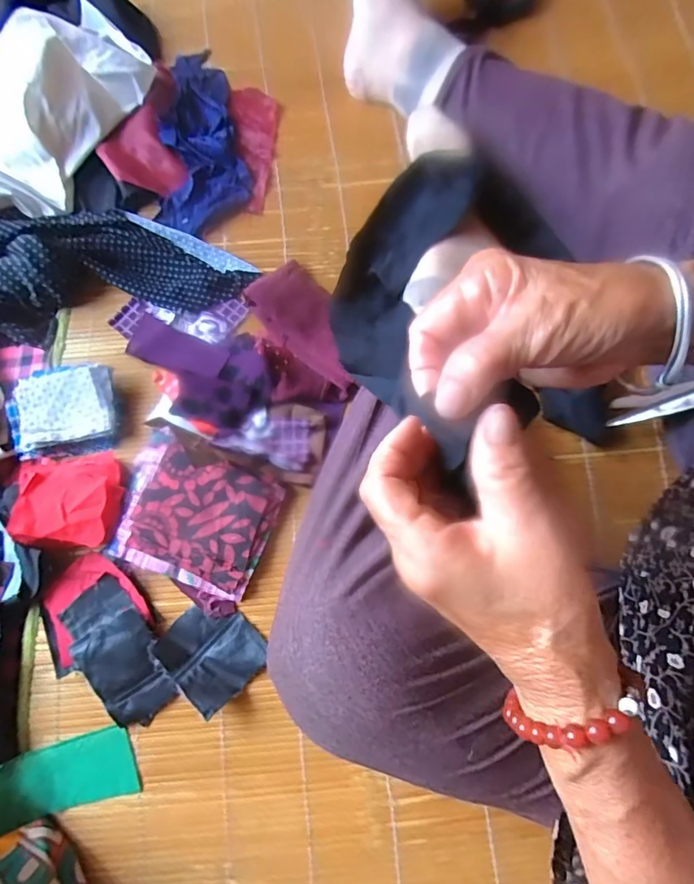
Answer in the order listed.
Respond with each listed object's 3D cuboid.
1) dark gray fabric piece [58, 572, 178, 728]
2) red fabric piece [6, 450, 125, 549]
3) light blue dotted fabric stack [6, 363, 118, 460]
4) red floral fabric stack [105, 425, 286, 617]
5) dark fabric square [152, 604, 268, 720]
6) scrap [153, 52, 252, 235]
[{"bbox_3d":[-0.183,0.167,0.387,0.059,0.017,0.111,-39,74,-5],"label":"dark gray fabric piece"},{"bbox_3d":[-0.238,0.045,0.403,0.089,0.018,0.078,-1,74,2],"label":"red fabric piece"},{"bbox_3d":[-0.257,-0.028,0.436,0.095,0.025,0.076,-8,73,4],"label":"light blue dotted fabric stack"},{"bbox_3d":[-0.132,0.065,0.409,0.131,0.019,0.113,22,78,12],"label":"red floral fabric stack"},{"bbox_3d":[-0.108,0.168,0.388,0.075,0.018,0.066,40,82,15],"label":"dark fabric square"},{"bbox_3d":[-0.157,-0.343,0.526,0.090,0.029,0.241,-7,73,5],"label":"scrap"}]

